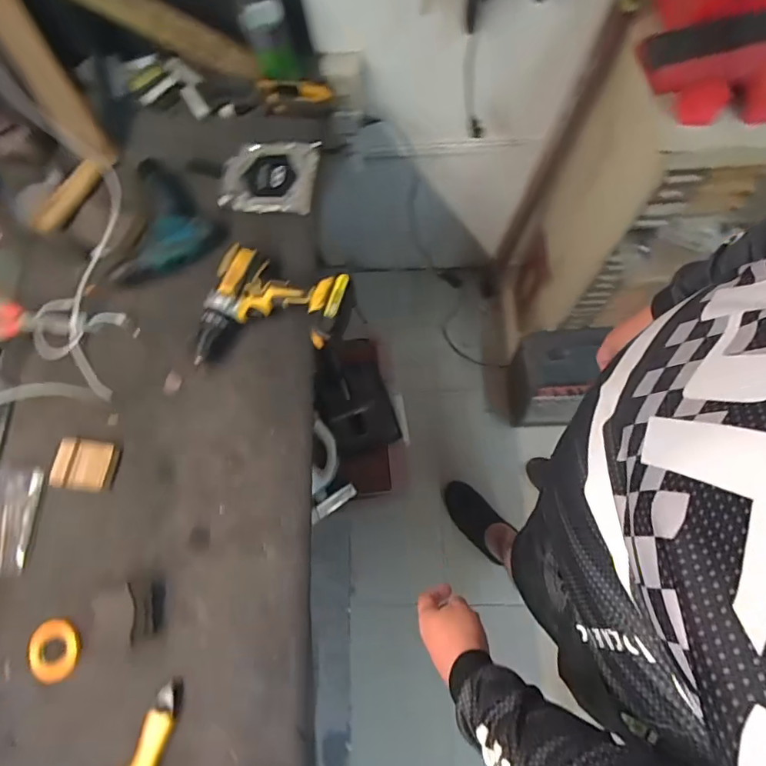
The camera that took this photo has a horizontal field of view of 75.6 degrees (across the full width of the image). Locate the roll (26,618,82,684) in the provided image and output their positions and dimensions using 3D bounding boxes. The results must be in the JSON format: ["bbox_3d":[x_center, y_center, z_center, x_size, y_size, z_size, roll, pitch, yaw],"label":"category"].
[{"bbox_3d":[-0.427,0.345,0.637,0.075,0.007,0.073,0,73,0],"label":"roll"}]

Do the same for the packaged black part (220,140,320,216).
[{"bbox_3d":[-0.199,-0.359,0.859,0.163,0.040,0.145,3,73,1],"label":"packaged black part"}]

